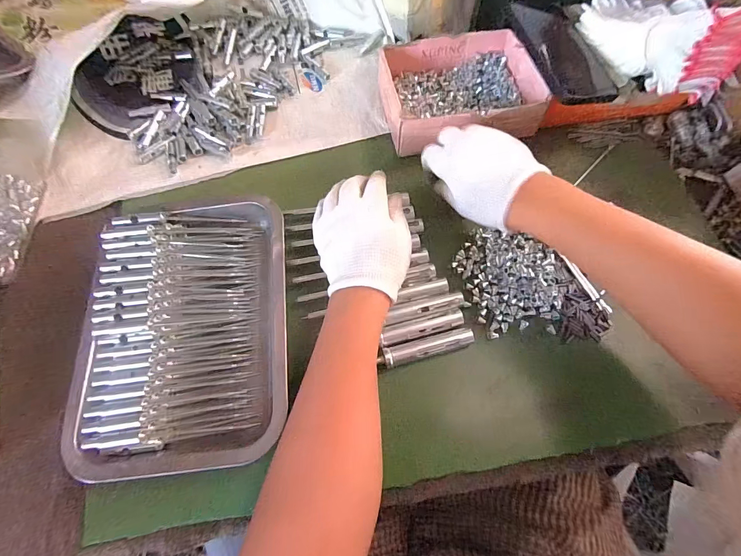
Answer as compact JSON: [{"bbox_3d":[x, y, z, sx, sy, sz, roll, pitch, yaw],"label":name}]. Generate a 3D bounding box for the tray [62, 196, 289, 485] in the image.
[{"bbox_3d":[-0.171,0.040,0.343,0.183,0.042,0.258,-6,69,-2],"label":"tray"}]

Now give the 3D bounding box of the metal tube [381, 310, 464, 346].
[{"bbox_3d":[0.051,0.048,0.346,0.081,0.012,0.017,-14,69,-5],"label":"metal tube"}]

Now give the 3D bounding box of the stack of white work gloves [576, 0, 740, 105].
[{"bbox_3d":[0.331,-0.283,0.392,0.111,0.076,0.174,-24,70,-9],"label":"stack of white work gloves"}]

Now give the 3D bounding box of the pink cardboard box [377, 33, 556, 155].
[{"bbox_3d":[0.107,-0.235,0.436,0.172,0.052,0.148,-11,69,-4],"label":"pink cardboard box"}]

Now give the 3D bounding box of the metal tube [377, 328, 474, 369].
[{"bbox_3d":[0.055,0.067,0.338,0.089,0.015,0.018,-14,69,-5],"label":"metal tube"}]

